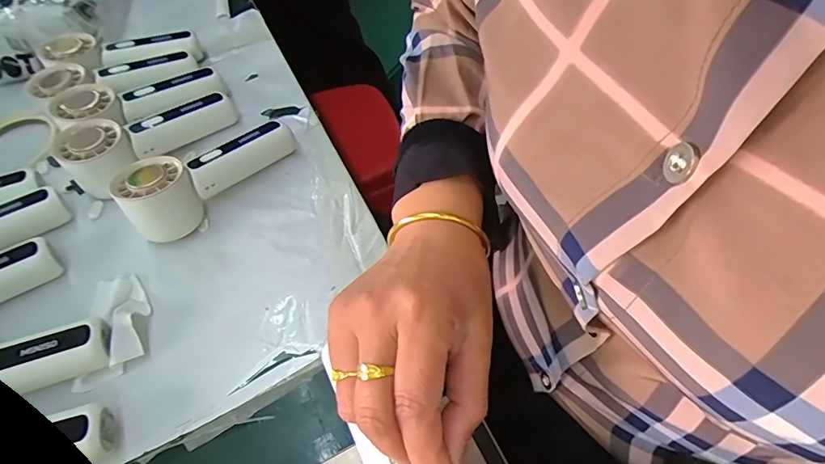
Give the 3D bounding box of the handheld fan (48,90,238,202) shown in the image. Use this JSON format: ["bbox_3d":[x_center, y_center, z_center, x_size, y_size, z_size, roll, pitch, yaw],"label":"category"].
[{"bbox_3d":[-0.252,-0.097,0.454,0.054,0.052,0.154,37,66,26],"label":"handheld fan"}]

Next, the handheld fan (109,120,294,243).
[{"bbox_3d":[-0.183,-0.059,0.420,0.061,0.055,0.153,32,63,24],"label":"handheld fan"}]

